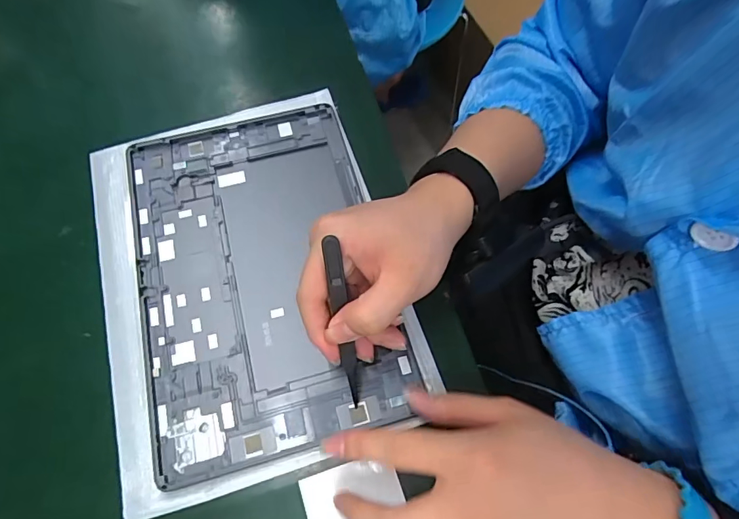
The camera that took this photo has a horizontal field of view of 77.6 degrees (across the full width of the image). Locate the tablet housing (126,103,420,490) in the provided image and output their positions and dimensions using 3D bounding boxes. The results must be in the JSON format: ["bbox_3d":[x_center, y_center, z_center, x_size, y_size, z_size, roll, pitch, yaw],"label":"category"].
[{"bbox_3d":[-0.079,0.004,0.328,0.163,0.011,0.254,-15,66,-4],"label":"tablet housing"}]

